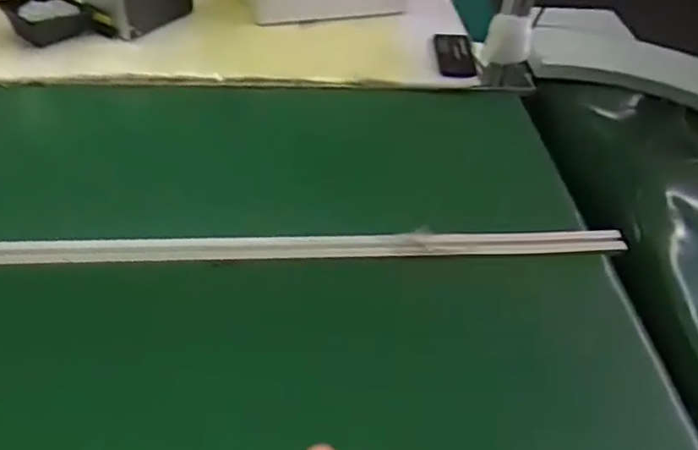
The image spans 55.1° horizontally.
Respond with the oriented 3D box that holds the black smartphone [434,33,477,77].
[{"bbox_3d":[0.215,-0.347,1.358,0.076,0.015,0.165,3,47,-1],"label":"black smartphone"}]

